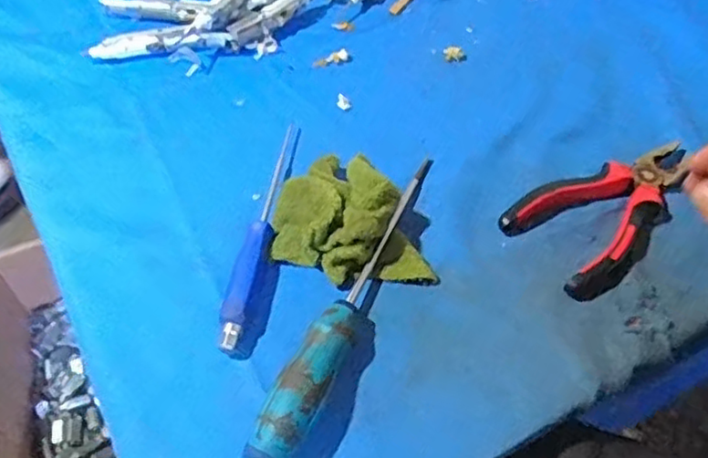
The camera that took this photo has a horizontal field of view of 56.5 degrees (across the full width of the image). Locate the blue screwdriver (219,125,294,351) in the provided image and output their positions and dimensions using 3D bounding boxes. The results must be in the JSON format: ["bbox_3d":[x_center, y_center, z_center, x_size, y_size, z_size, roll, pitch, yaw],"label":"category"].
[{"bbox_3d":[-0.063,-0.005,0.444,0.016,0.017,0.186,8,56,4],"label":"blue screwdriver"}]

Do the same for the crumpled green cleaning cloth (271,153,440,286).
[{"bbox_3d":[0.001,-0.003,0.432,0.115,0.040,0.087,35,62,20],"label":"crumpled green cleaning cloth"}]

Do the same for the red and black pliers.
[{"bbox_3d":[0.178,-0.012,0.450,0.138,0.021,0.079,-29,61,-19],"label":"red and black pliers"}]

